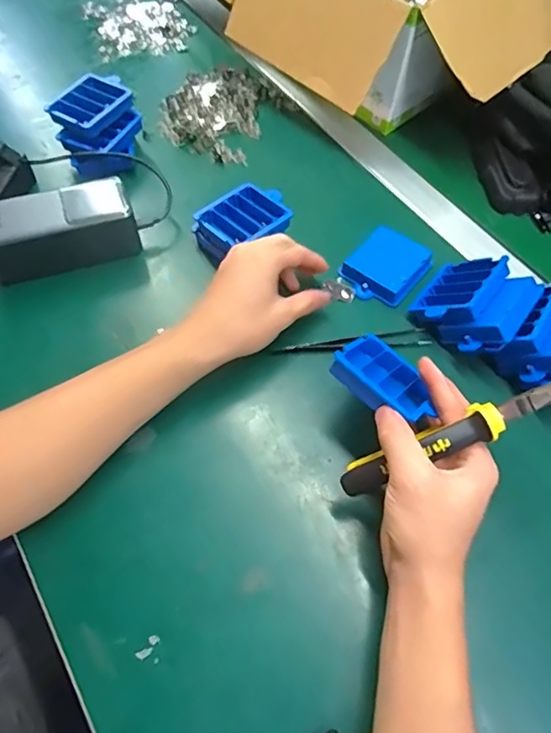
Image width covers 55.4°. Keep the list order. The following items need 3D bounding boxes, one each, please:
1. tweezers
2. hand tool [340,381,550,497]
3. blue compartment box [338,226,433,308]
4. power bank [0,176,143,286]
[{"bbox_3d":[0.067,-0.018,0.443,0.132,0.007,0.020,-11,60,-6],"label":"tweezers"},{"bbox_3d":[0.116,0.043,0.331,0.161,0.017,0.021,-26,61,9],"label":"hand tool"},{"bbox_3d":[0.100,-0.091,0.476,0.061,0.019,0.067,34,66,18],"label":"blue compartment box"},{"bbox_3d":[-0.195,-0.123,0.474,0.132,0.054,0.055,-19,61,-10],"label":"power bank"}]

